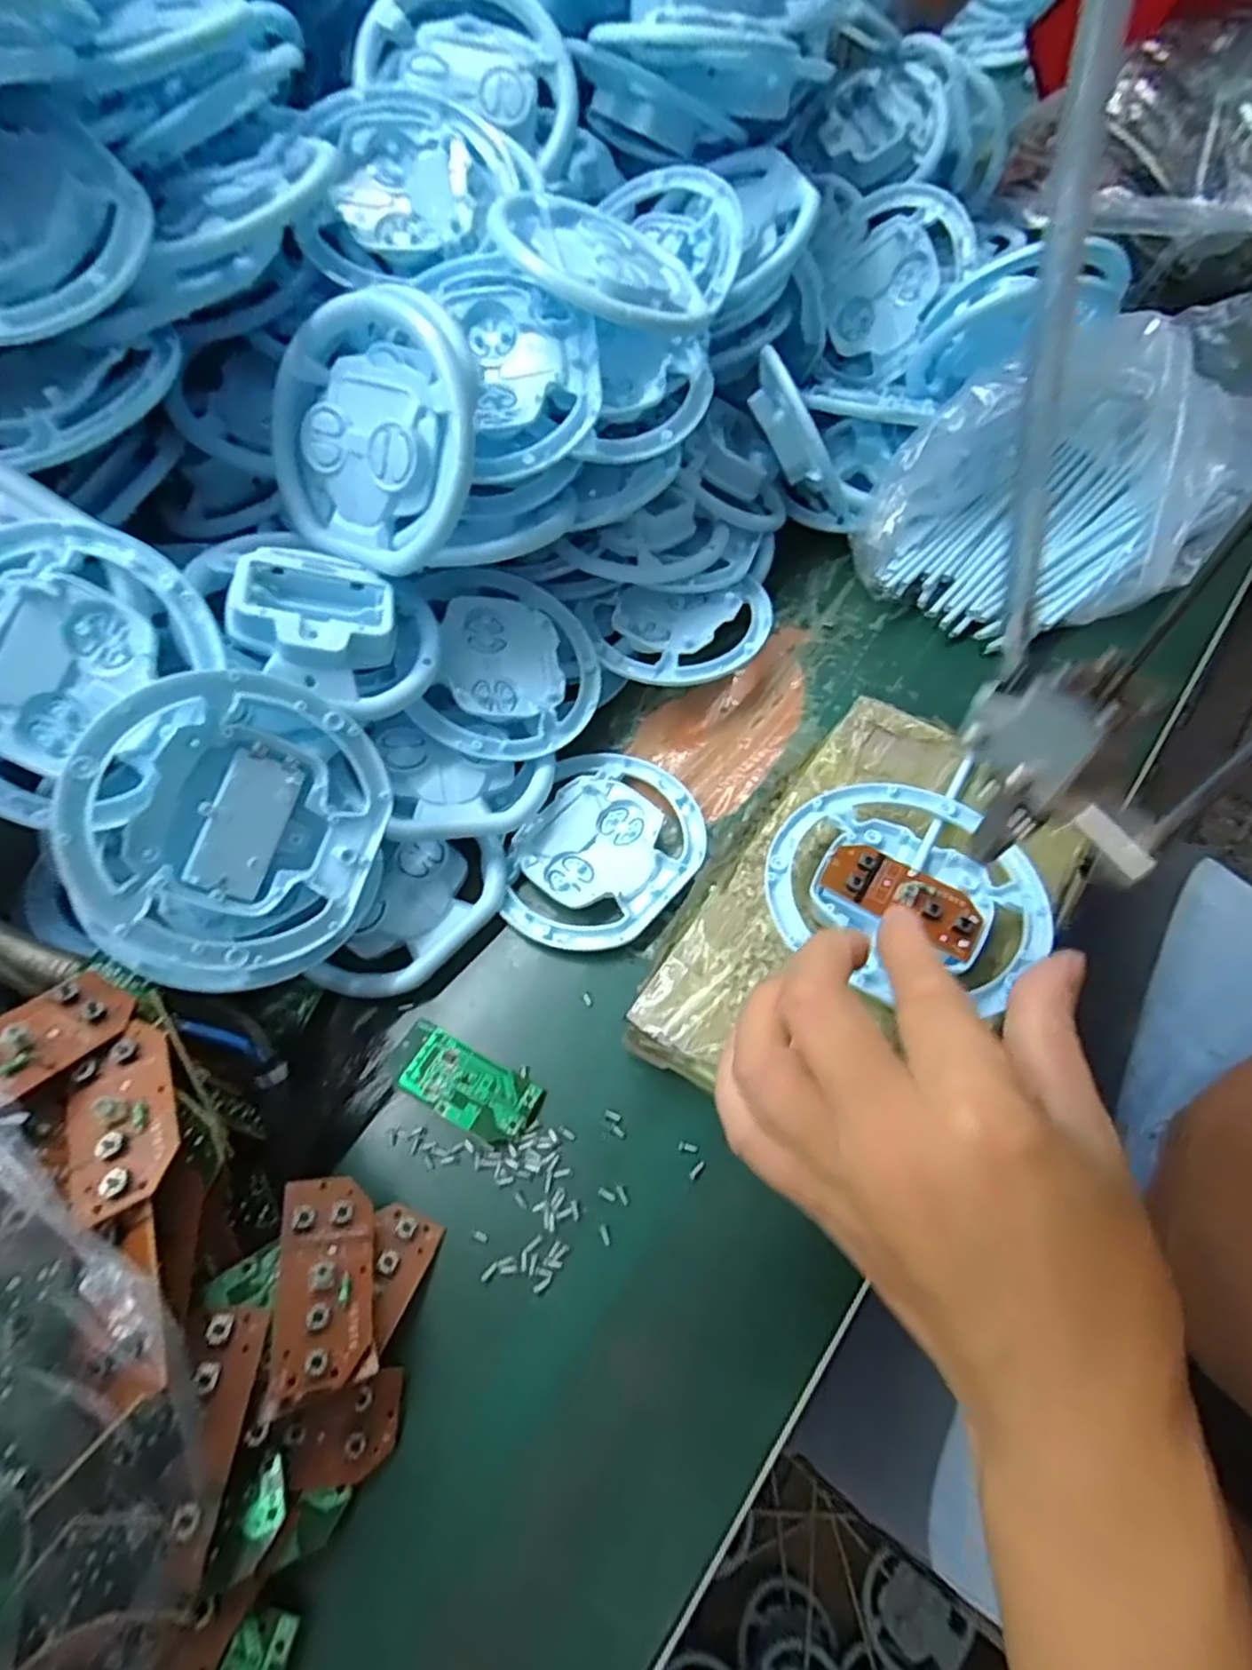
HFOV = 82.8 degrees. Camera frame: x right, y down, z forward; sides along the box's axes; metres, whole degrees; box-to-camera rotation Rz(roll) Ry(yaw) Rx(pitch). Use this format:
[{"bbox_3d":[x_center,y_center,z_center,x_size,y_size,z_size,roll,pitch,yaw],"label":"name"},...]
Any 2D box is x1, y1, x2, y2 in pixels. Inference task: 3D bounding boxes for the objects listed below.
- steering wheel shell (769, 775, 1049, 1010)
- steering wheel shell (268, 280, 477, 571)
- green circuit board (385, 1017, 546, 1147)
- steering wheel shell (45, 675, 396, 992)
[{"bbox_3d":[0.111,0.021,0.284,0.103,0.015,0.091,24,63,16],"label":"steering wheel shell"},{"bbox_3d":[-0.104,-0.167,0.296,0.093,0.102,0.014,37,25,8],"label":"steering wheel shell"},{"bbox_3d":[-0.065,0.100,0.286,0.060,0.012,0.028,24,63,16],"label":"green circuit board"},{"bbox_3d":[-0.144,-0.001,0.263,0.018,0.102,0.110,6,75,53],"label":"steering wheel shell"}]

